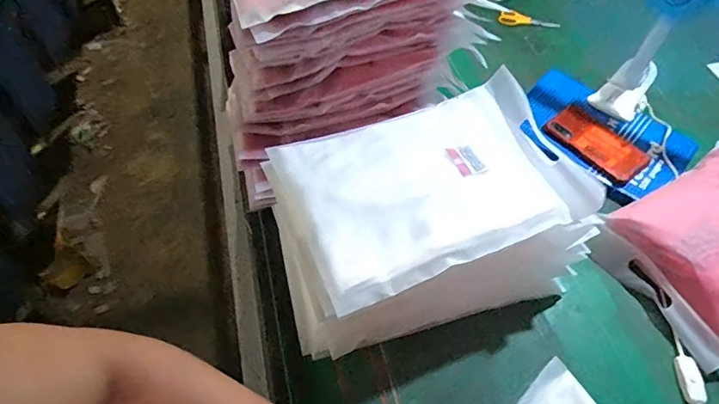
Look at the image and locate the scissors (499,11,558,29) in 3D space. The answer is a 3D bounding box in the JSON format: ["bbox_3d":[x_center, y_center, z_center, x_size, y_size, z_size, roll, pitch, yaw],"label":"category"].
[{"bbox_3d":[0.368,-0.394,1.051,0.143,0.016,0.041,5,53,-12],"label":"scissors"}]

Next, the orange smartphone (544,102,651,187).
[{"bbox_3d":[0.392,-0.099,0.801,0.085,0.018,0.158,-34,58,-15],"label":"orange smartphone"}]

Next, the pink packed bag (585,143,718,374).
[{"bbox_3d":[0.502,0.050,0.673,0.303,0.092,0.220,-29,60,-20],"label":"pink packed bag"}]

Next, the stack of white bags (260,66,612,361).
[{"bbox_3d":[0.078,0.015,0.622,0.354,0.166,0.250,-16,56,-12],"label":"stack of white bags"}]

